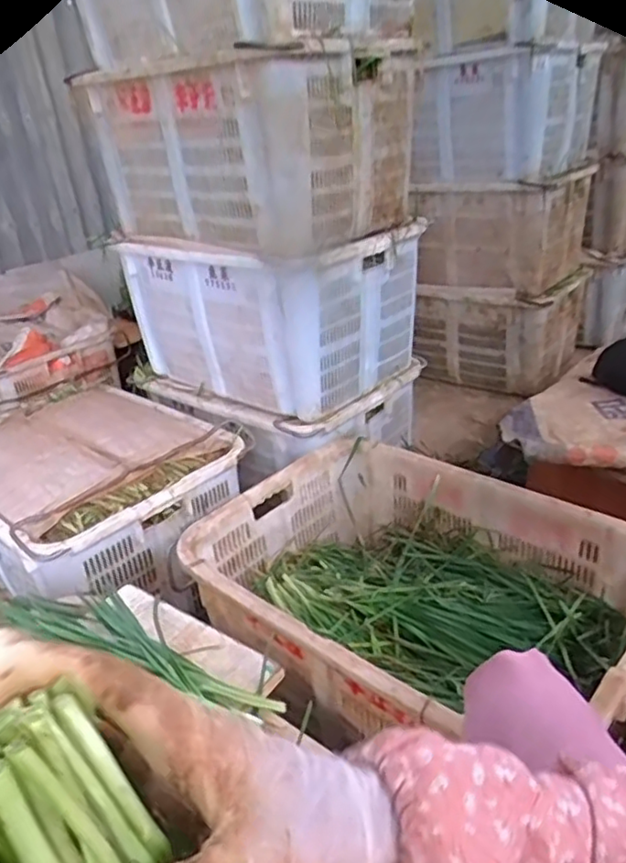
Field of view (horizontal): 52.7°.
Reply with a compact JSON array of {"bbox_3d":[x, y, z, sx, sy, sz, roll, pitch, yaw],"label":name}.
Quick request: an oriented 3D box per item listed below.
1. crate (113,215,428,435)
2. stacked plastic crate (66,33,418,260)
[{"bbox_3d":[-0.101,-0.322,1.627,0.657,0.376,0.457,17,35,38],"label":"crate"},{"bbox_3d":[-0.144,-0.652,1.464,0.683,0.361,0.417,17,35,38],"label":"stacked plastic crate"}]

